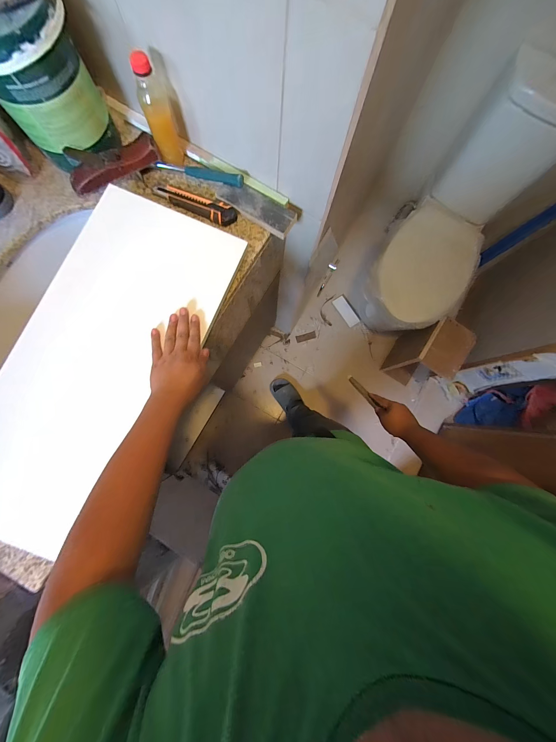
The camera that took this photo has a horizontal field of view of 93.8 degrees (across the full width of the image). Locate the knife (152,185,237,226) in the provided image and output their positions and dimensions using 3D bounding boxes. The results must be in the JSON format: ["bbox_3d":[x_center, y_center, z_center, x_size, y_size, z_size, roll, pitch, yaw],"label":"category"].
[{"bbox_3d":[-0.184,-0.371,0.575,0.189,0.017,0.044,24,81,1],"label":"knife"}]

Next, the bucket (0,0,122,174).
[{"bbox_3d":[-0.425,-0.527,0.474,0.178,0.197,0.164,-37,85,-7],"label":"bucket"}]

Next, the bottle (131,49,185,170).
[{"bbox_3d":[-0.235,-0.504,0.506,0.055,0.165,0.063,-17,83,-5],"label":"bottle"}]

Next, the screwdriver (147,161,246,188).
[{"bbox_3d":[-0.178,-0.437,0.573,0.213,0.029,0.025,17,81,0],"label":"screwdriver"}]

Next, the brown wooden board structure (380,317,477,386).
[{"bbox_3d":[0.686,-0.077,1.253,0.195,0.382,0.229,33,81,2],"label":"brown wooden board structure"}]

